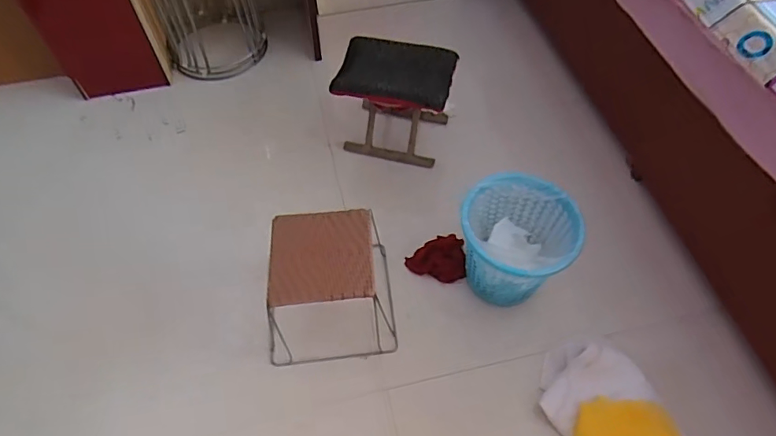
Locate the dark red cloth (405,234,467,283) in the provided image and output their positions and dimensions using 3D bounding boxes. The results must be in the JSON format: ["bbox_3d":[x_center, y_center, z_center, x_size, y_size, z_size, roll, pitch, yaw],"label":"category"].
[{"bbox_3d":[0.127,0.109,1.337,0.152,0.032,0.126,-2,56,0],"label":"dark red cloth"}]

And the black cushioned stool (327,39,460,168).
[{"bbox_3d":[0.025,-0.348,1.519,0.317,0.286,0.235,12,57,9],"label":"black cushioned stool"}]

